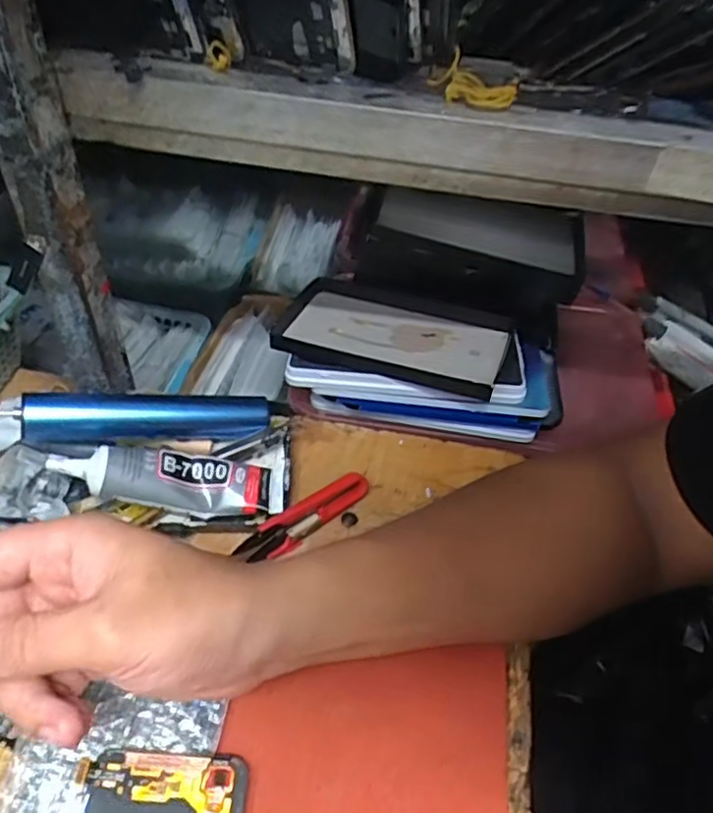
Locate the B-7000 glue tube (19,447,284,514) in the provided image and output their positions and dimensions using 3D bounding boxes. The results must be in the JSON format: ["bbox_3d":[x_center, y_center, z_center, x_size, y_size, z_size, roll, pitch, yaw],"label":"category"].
[{"bbox_3d":[-0.121,0.042,0.402,0.150,0.020,0.037,10,43,-18],"label":"B-7000 glue tube"}]

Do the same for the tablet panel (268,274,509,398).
[{"bbox_3d":[0.027,-0.059,0.517,0.181,0.020,0.100,14,41,14],"label":"tablet panel"}]

